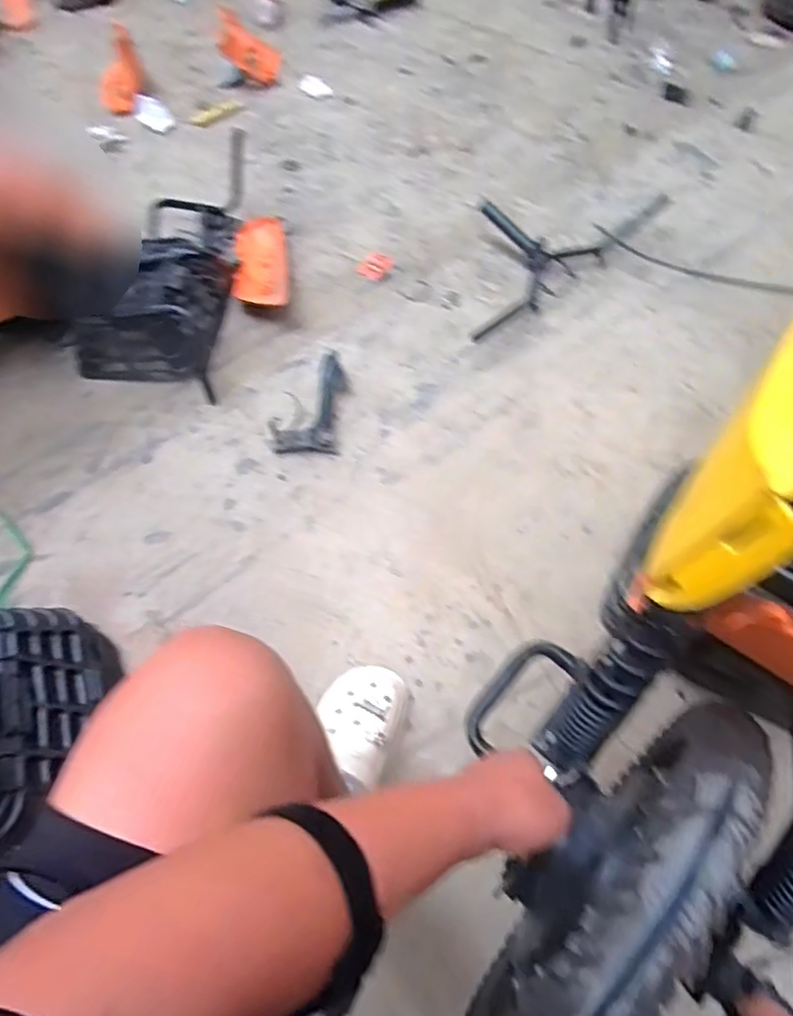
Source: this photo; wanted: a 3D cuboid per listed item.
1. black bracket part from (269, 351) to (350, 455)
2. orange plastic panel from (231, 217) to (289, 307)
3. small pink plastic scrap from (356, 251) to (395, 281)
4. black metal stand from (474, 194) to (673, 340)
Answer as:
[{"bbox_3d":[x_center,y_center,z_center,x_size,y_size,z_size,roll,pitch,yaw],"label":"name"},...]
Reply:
[{"bbox_3d":[-0.161,-0.193,1.139,0.127,0.049,0.205,3,58,5],"label":"black bracket part"},{"bbox_3d":[-0.293,-0.533,1.362,0.111,0.027,0.273,-7,58,-1],"label":"orange plastic panel"},{"bbox_3d":[-0.046,-0.532,1.383,0.065,0.015,0.096,18,61,13],"label":"small pink plastic scrap"},{"bbox_3d":[0.275,-0.559,1.344,0.550,0.071,0.285,-39,64,-20],"label":"black metal stand"}]

